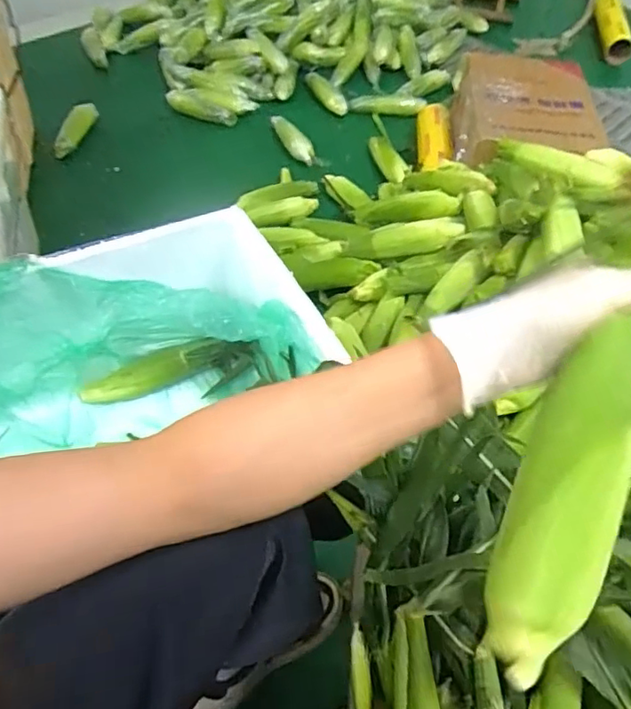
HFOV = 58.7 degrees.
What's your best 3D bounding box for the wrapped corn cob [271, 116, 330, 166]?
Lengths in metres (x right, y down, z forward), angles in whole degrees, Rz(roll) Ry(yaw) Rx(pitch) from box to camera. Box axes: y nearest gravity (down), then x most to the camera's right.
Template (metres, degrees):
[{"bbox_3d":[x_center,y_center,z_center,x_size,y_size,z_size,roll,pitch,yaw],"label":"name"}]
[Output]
[{"bbox_3d":[-0.056,-0.580,1.524,0.069,0.068,0.226,-29,58,-23],"label":"wrapped corn cob"}]

